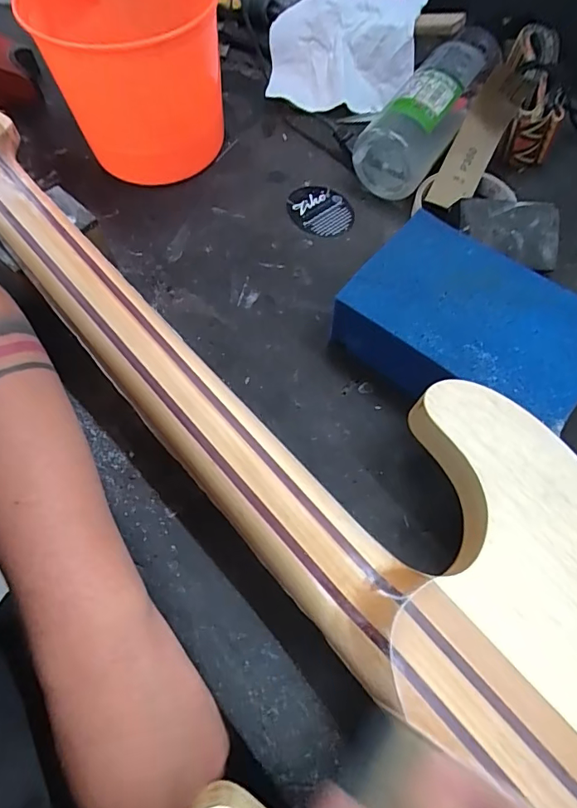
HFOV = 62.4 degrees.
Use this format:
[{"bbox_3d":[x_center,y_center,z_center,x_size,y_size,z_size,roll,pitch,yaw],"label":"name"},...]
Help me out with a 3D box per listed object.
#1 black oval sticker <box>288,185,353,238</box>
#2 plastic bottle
[{"bbox_3d":[0.028,-0.173,0.428,0.051,0.005,0.060,-36,71,-14],"label":"black oval sticker"},{"bbox_3d":[0.132,-0.269,0.429,0.066,0.070,0.181,31,70,13],"label":"plastic bottle"}]

